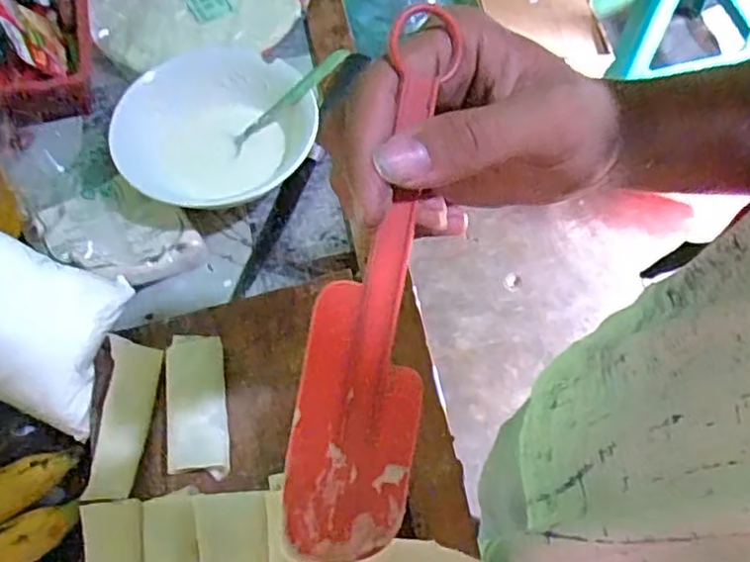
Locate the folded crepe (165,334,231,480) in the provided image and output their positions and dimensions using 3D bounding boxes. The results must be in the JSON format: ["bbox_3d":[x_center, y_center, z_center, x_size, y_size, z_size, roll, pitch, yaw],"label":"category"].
[{"bbox_3d":[-0.117,0.077,0.455,0.038,0.021,0.094,-9,61,-4],"label":"folded crepe"}]

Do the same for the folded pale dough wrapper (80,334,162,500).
[{"bbox_3d":[-0.164,0.089,0.457,0.033,0.013,0.103,2,61,2],"label":"folded pale dough wrapper"}]

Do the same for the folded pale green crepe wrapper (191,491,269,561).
[{"bbox_3d":[-0.083,0.163,0.406,0.040,0.014,0.076,-5,61,-1],"label":"folded pale green crepe wrapper"}]

